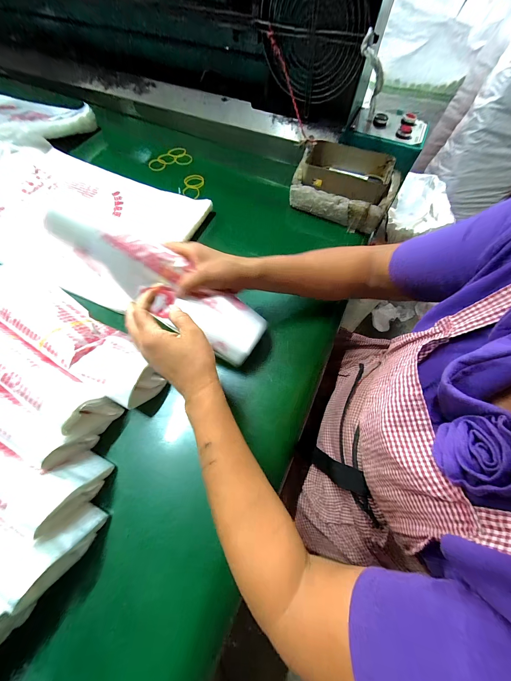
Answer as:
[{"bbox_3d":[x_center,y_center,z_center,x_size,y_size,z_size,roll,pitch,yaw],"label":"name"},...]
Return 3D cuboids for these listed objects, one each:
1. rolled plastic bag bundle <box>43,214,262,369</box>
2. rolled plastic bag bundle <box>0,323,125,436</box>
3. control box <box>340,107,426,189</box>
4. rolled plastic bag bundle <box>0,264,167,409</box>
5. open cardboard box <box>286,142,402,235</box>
[{"bbox_3d":[-0.122,-0.073,0.332,0.288,0.044,0.076,32,65,-10],"label":"rolled plastic bag bundle"},{"bbox_3d":[-0.331,0.025,0.335,0.312,0.066,0.054,29,66,13],"label":"rolled plastic bag bundle"},{"bbox_3d":[0.278,-0.444,0.532,0.168,0.066,0.145,26,65,11],"label":"control box"},{"bbox_3d":[-0.283,-0.019,0.368,0.333,0.059,0.090,29,66,13],"label":"rolled plastic bag bundle"},{"bbox_3d":[0.189,-0.334,0.520,0.209,0.073,0.152,28,66,12],"label":"open cardboard box"}]

